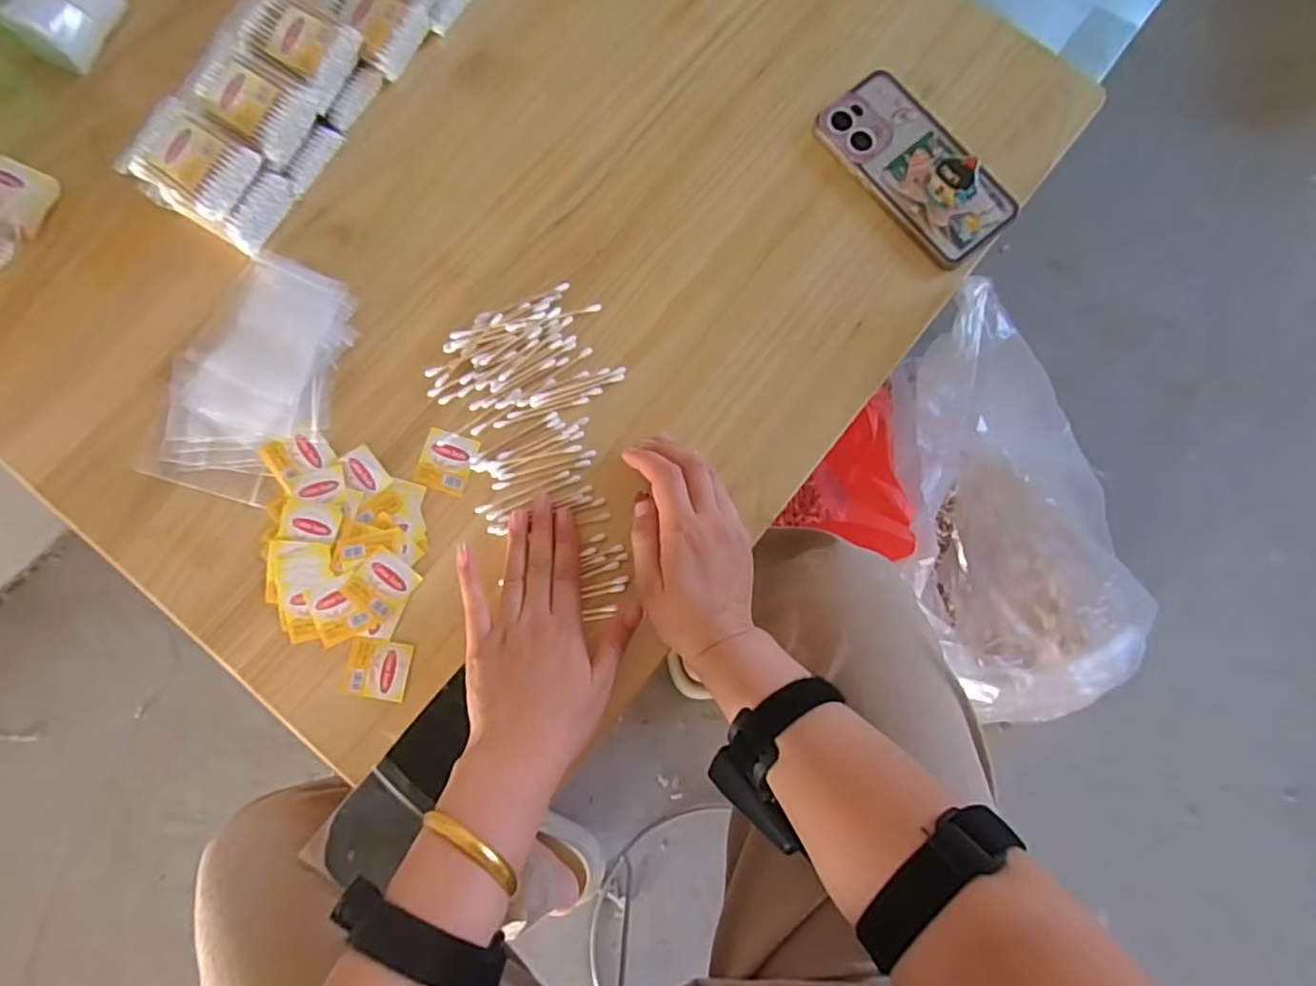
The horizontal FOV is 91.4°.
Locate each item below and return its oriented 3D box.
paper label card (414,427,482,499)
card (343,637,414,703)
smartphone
[{"bbox_3d":[-0.156,-0.023,0.475,0.039,0.004,0.044,18,82,2],"label":"paper label card"},{"bbox_3d":[-0.197,0.124,0.452,0.043,0.004,0.039,9,81,0],"label":"card"},{"bbox_3d":[0.202,-0.255,0.502,0.081,0.021,0.161,-41,84,-6],"label":"smartphone"}]

